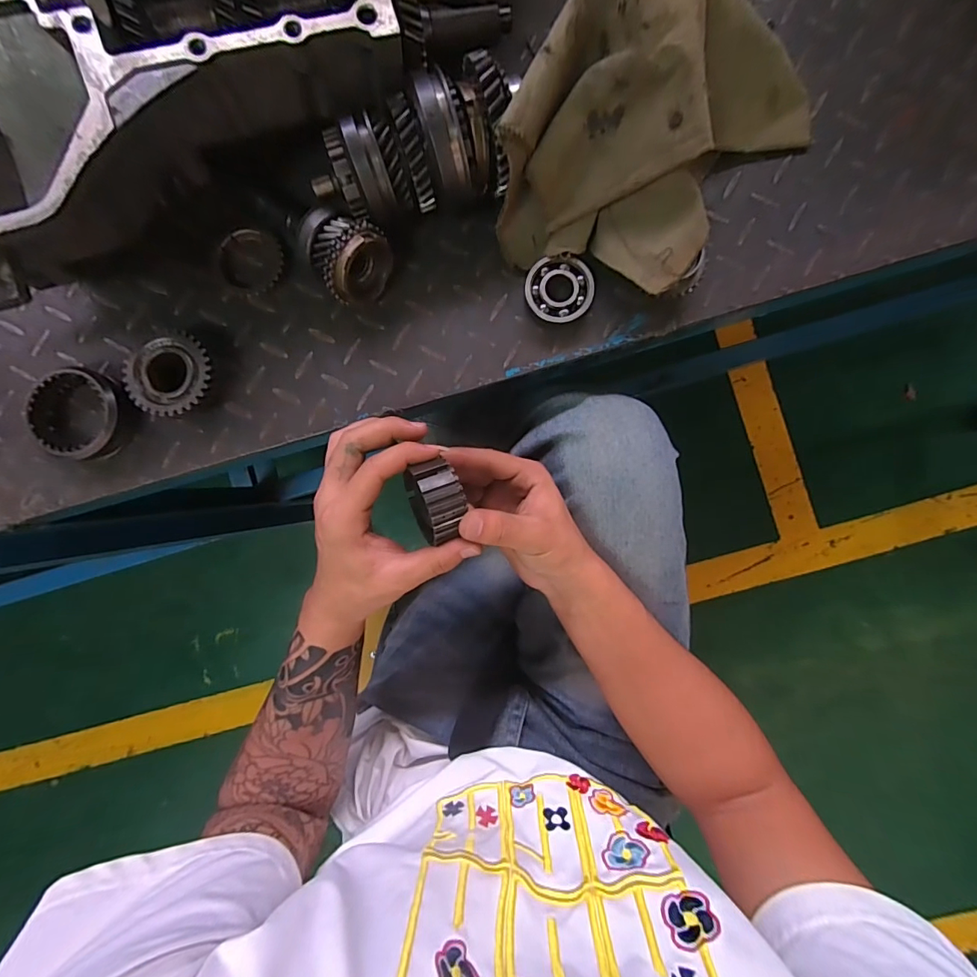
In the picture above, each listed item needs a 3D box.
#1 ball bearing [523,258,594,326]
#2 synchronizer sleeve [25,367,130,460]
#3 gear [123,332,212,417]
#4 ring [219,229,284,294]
[{"bbox_3d":[0.053,-0.149,0.343,0.050,0.018,0.045,2,89,2],"label":"ball bearing"},{"bbox_3d":[-0.315,-0.057,0.347,0.066,0.025,0.066,0,89,2],"label":"synchronizer sleeve"},{"bbox_3d":[-0.236,-0.084,0.344,0.059,0.031,0.059,1,89,2],"label":"gear"},{"bbox_3d":[-0.190,-0.181,0.360,0.051,0.010,0.048,0,89,2],"label":"ring"}]

